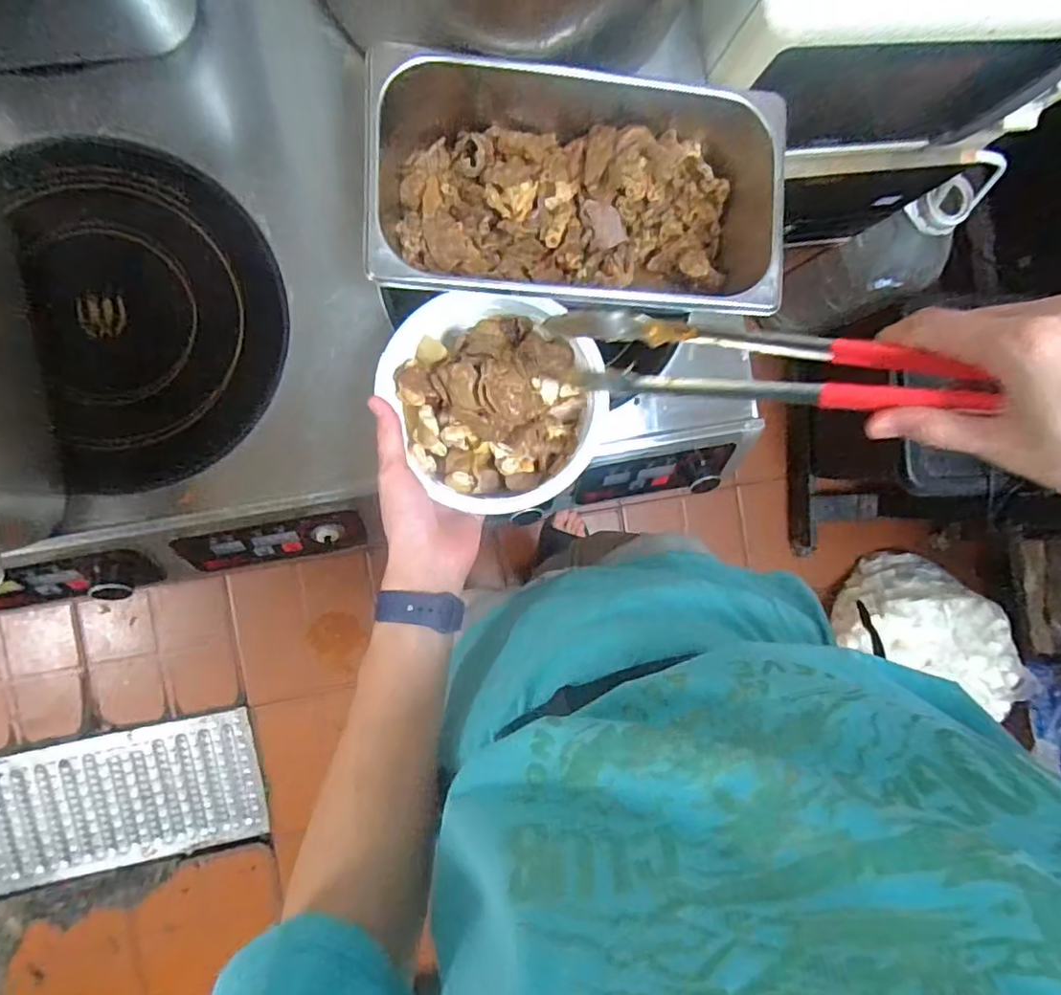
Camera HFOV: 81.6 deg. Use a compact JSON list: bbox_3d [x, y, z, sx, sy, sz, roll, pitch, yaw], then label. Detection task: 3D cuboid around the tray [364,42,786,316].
[{"bbox_3d":[0.035,-0.244,0.499,0.313,0.084,0.178,0,91,-9],"label":"tray"}]

